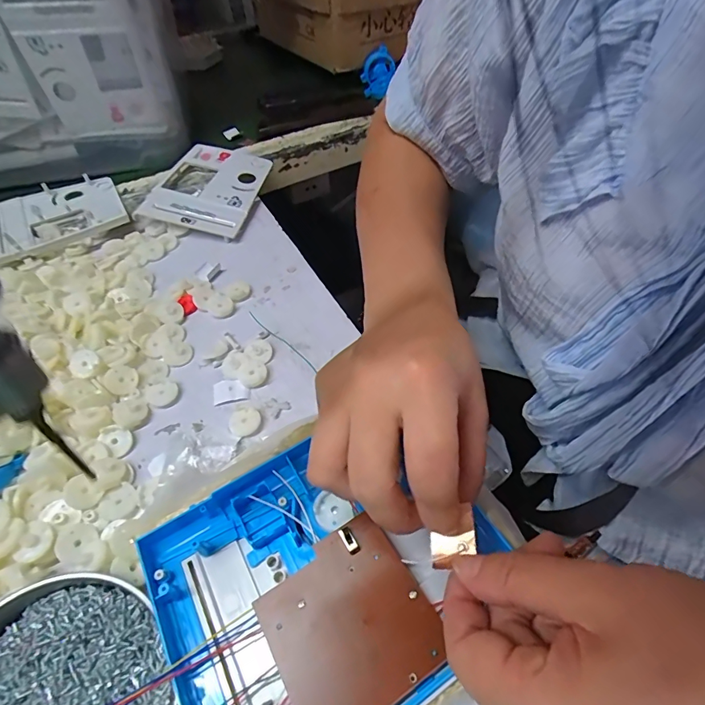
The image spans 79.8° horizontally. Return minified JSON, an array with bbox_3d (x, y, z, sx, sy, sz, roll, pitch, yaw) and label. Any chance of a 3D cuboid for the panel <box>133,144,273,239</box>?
[{"bbox_3d":[-0.165,-0.198,0.495,0.115,0.008,0.148,14,56,5],"label":"panel"}]

